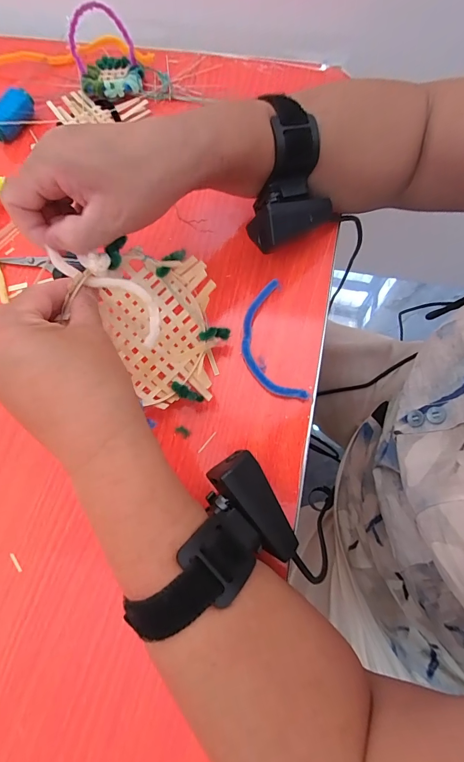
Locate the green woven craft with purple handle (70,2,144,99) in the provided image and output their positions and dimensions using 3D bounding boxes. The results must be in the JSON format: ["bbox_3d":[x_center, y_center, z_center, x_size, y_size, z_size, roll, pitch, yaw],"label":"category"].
[{"bbox_3d":[-0.129,-0.335,0.364,0.067,0.056,0.056,-17,72,-2],"label":"green woven craft with purple handle"}]

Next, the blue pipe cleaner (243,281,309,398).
[{"bbox_3d":[0.029,-0.033,0.295,0.042,0.007,0.104,-11,73,-1],"label":"blue pipe cleaner"}]

